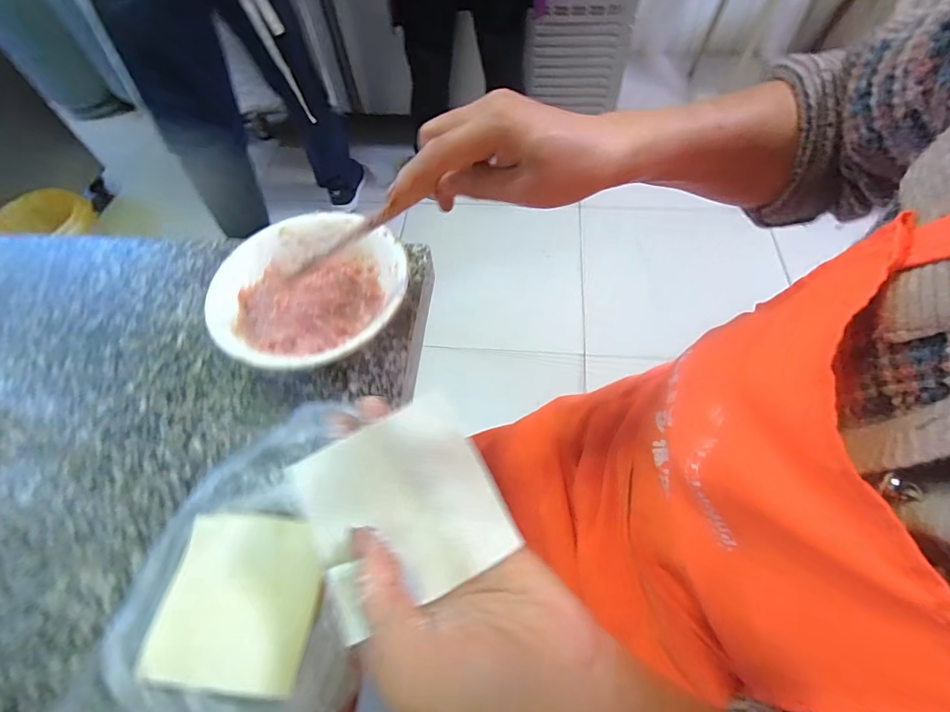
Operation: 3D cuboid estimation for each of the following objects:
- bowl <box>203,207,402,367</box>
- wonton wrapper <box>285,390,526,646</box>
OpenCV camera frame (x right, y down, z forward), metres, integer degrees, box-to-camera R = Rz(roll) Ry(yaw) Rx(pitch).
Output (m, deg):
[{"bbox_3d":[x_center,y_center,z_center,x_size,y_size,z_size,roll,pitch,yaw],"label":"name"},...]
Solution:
[{"bbox_3d":[-0.122,-0.046,0.340,0.137,0.043,0.141,-35,63,-17],"label":"bowl"},{"bbox_3d":[-0.033,0.066,0.192,0.081,0.011,0.076,-24,91,-2],"label":"wonton wrapper"}]

